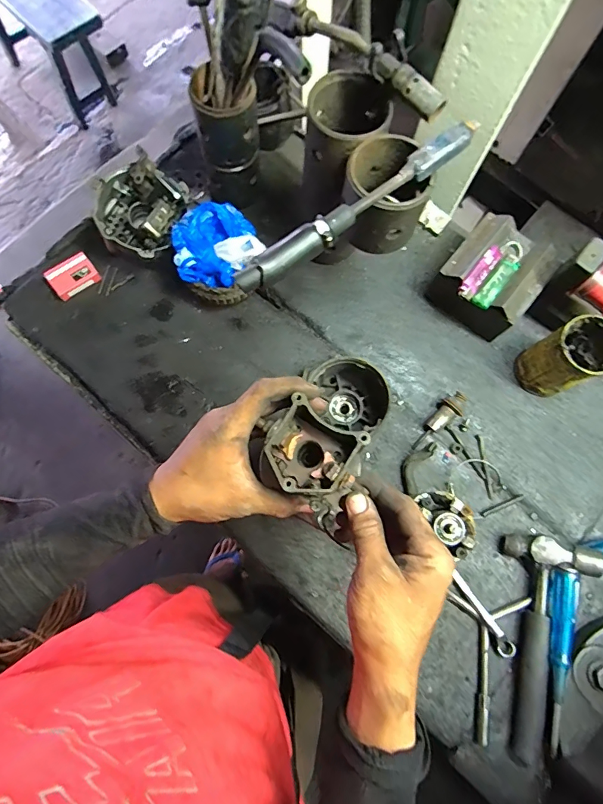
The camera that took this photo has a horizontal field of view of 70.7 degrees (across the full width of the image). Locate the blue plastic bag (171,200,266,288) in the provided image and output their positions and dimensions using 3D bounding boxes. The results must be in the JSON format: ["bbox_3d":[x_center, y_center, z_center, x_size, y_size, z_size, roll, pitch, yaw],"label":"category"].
[{"bbox_3d":[-0.113,-0.212,0.576,0.118,0.047,0.100,-6,75,-3],"label":"blue plastic bag"}]

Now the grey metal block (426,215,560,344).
[{"bbox_3d":[0.259,-0.166,0.597,0.124,0.098,0.134,41,78,9],"label":"grey metal block"}]

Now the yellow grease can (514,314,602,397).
[{"bbox_3d":[0.349,-0.057,0.559,0.084,0.115,0.070,-19,77,-7],"label":"yellow grease can"}]

